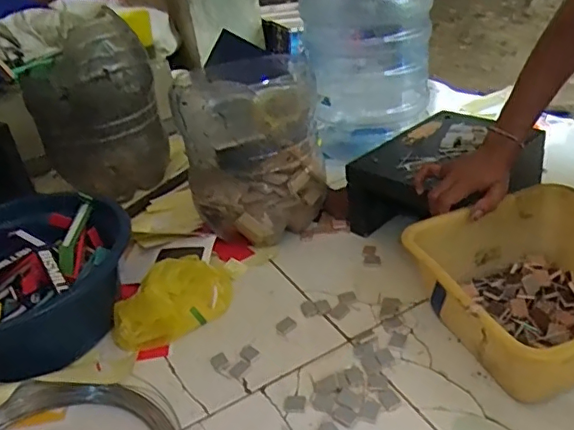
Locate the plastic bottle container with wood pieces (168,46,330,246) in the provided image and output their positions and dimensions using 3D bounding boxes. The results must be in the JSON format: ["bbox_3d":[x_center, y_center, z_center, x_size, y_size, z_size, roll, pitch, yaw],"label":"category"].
[{"bbox_3d":[-0.058,-0.121,0.980,0.228,0.304,0.237,-9,32,1],"label":"plastic bottle container with wood pieces"}]

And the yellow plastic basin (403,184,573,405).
[{"bbox_3d":[0.317,0.097,0.716,0.265,0.138,0.248,-17,33,-12],"label":"yellow plastic basin"}]

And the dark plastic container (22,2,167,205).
[{"bbox_3d":[-0.397,-0.217,1.182,0.247,0.324,0.235,-17,33,-12],"label":"dark plastic container"}]

